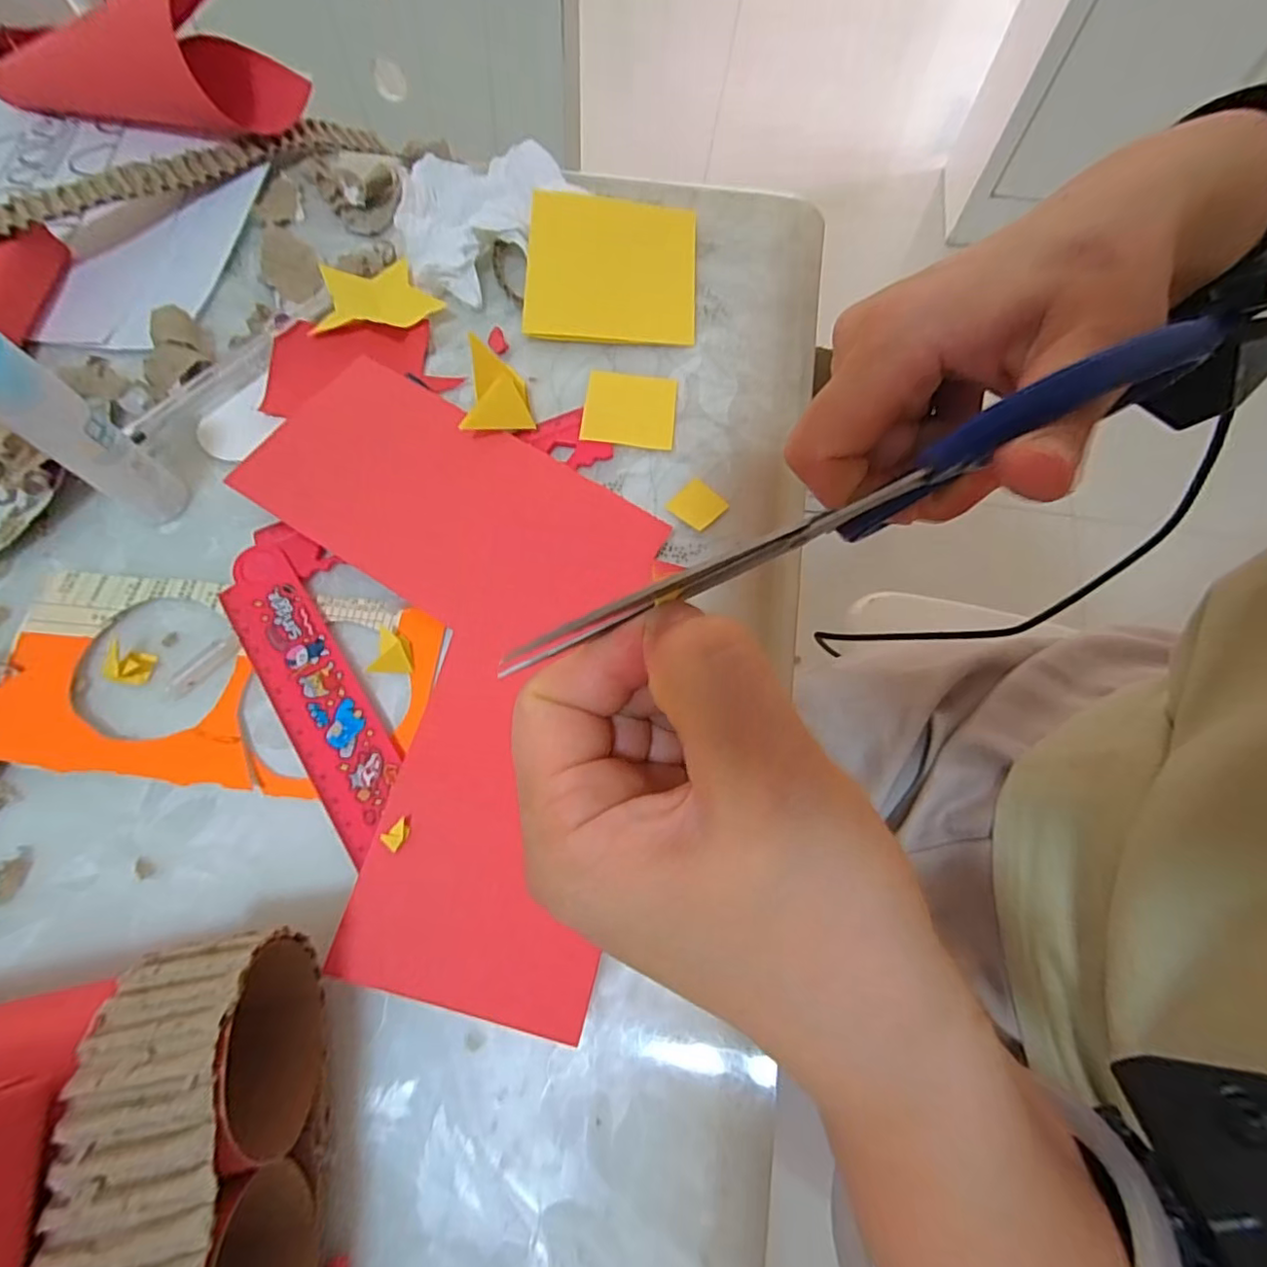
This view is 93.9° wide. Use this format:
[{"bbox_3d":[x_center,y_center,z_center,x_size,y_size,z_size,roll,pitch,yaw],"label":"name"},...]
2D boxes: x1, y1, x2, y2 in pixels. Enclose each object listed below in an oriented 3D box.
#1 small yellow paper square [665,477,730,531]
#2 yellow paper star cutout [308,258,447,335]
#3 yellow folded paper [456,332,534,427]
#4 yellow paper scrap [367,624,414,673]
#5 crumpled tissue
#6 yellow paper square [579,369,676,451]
[{"bbox_3d":[0.028,-0.056,0.258,0.020,0.004,0.020,43,75,15],"label":"small yellow paper square"},{"bbox_3d":[-0.127,-0.166,0.292,0.058,0.012,0.036,-14,70,-5],"label":"yellow paper star cutout"},{"bbox_3d":[-0.058,-0.104,0.256,0.030,0.008,0.036,5,85,-31],"label":"yellow folded paper"},{"bbox_3d":[-0.094,0.007,0.230,0.013,0.007,0.017,-7,69,-2],"label":"yellow paper scrap"},{"bbox_3d":[-0.084,-0.225,0.311,0.077,0.016,0.111,29,72,11],"label":"crumpled tissue"},{"bbox_3d":[-0.001,-0.104,0.274,0.041,0.007,0.040,5,69,3],"label":"yellow paper square"}]

